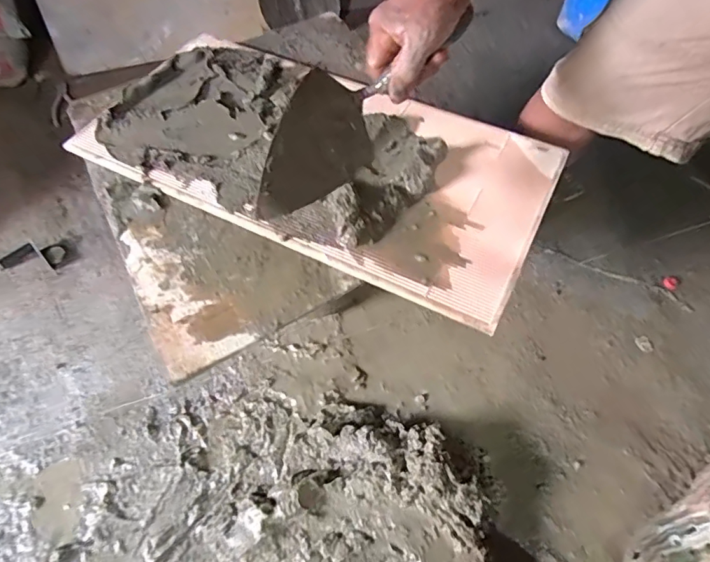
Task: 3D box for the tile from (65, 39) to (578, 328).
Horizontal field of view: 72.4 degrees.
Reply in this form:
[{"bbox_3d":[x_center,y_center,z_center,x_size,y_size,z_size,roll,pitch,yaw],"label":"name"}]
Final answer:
[{"bbox_3d":[-0.053,-0.182,0.636,0.588,0.040,0.304,26,60,17],"label":"tile"}]

